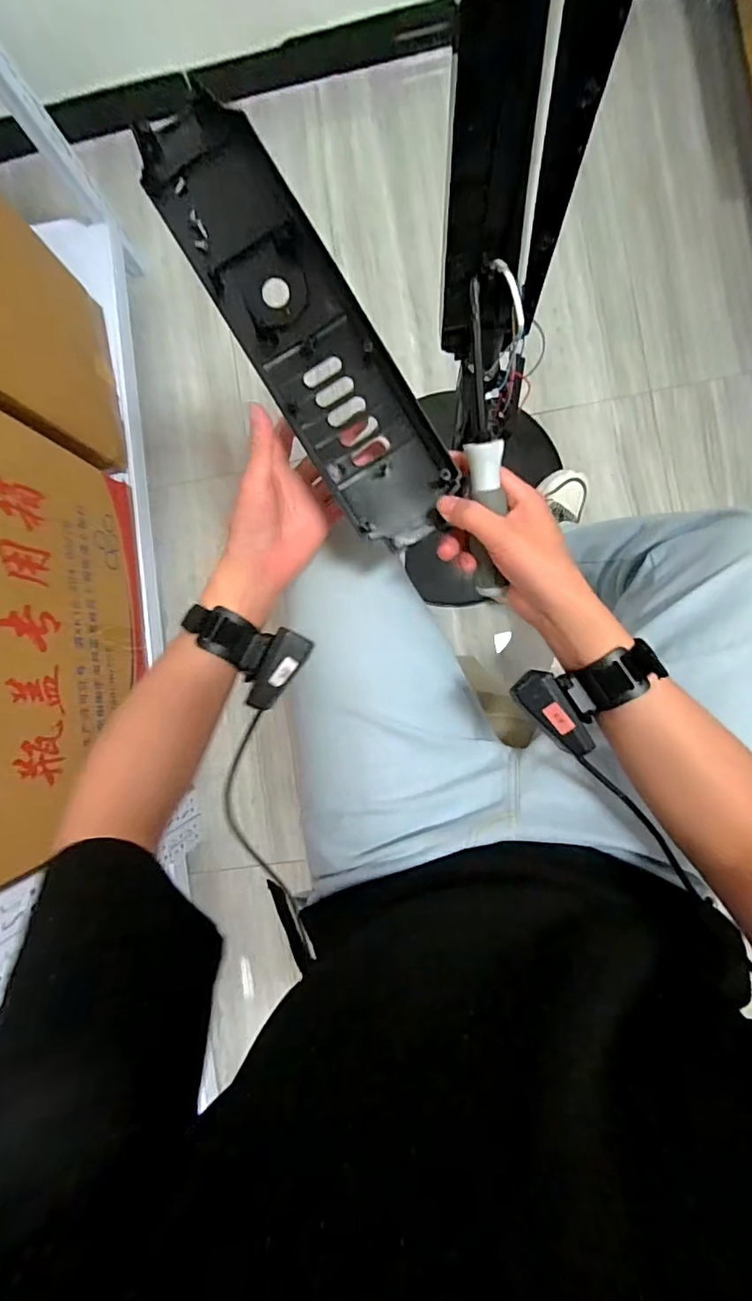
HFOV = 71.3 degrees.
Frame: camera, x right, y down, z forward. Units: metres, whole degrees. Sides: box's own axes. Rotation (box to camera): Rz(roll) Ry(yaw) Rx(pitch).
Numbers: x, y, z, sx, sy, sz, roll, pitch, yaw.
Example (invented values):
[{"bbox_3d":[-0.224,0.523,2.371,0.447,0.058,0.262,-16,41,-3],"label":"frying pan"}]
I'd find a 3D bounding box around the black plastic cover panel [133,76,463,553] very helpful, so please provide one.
[{"bbox_3d":[-0.056,-0.247,0.407,0.090,0.033,0.358,-31,92,4],"label":"black plastic cover panel"}]

